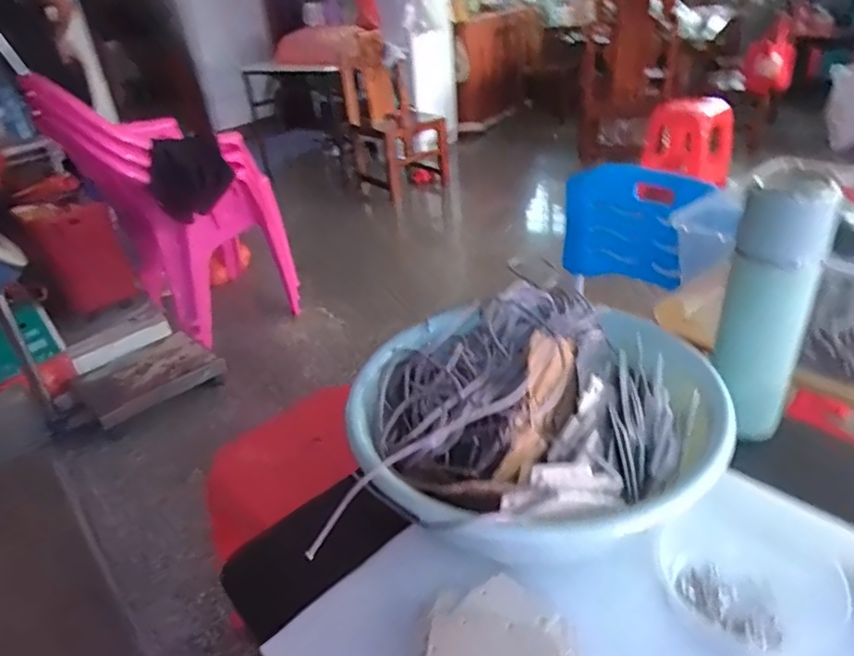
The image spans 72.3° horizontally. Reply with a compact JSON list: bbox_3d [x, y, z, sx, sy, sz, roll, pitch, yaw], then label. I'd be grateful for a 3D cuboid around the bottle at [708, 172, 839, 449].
[{"bbox_3d":[0.298,-0.007,0.517,0.065,0.239,0.056,18,40,34],"label":"bottle"}]

